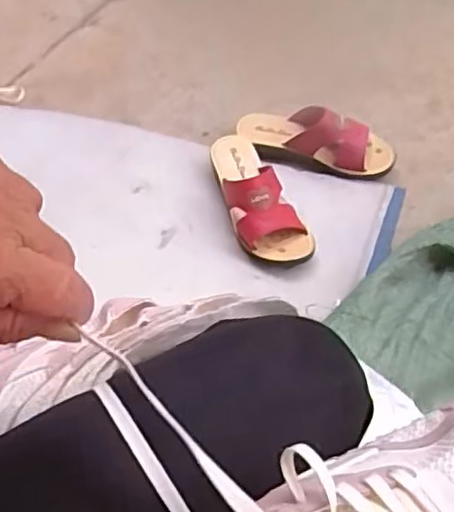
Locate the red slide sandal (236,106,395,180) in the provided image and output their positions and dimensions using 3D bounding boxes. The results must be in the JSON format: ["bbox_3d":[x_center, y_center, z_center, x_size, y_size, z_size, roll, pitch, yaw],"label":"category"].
[{"bbox_3d":[0.125,-0.172,0.961,0.226,0.068,0.086,10,59,12],"label":"red slide sandal"}]

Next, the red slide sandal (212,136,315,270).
[{"bbox_3d":[0.033,-0.083,0.899,0.082,0.076,0.223,-23,58,-8],"label":"red slide sandal"}]

